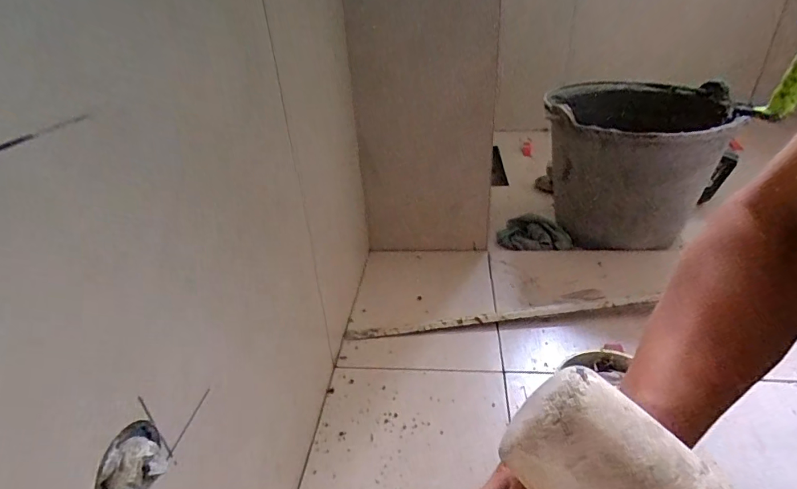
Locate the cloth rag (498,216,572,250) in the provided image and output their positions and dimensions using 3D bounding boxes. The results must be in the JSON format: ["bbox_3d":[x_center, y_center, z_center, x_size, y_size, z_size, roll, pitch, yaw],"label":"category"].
[{"bbox_3d":[0.260,-0.024,0.838,0.131,0.027,0.094,3,33,12],"label":"cloth rag"}]

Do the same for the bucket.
[{"bbox_3d":[0.424,-0.154,0.821,0.269,0.235,0.308,11,35,24],"label":"bucket"}]

